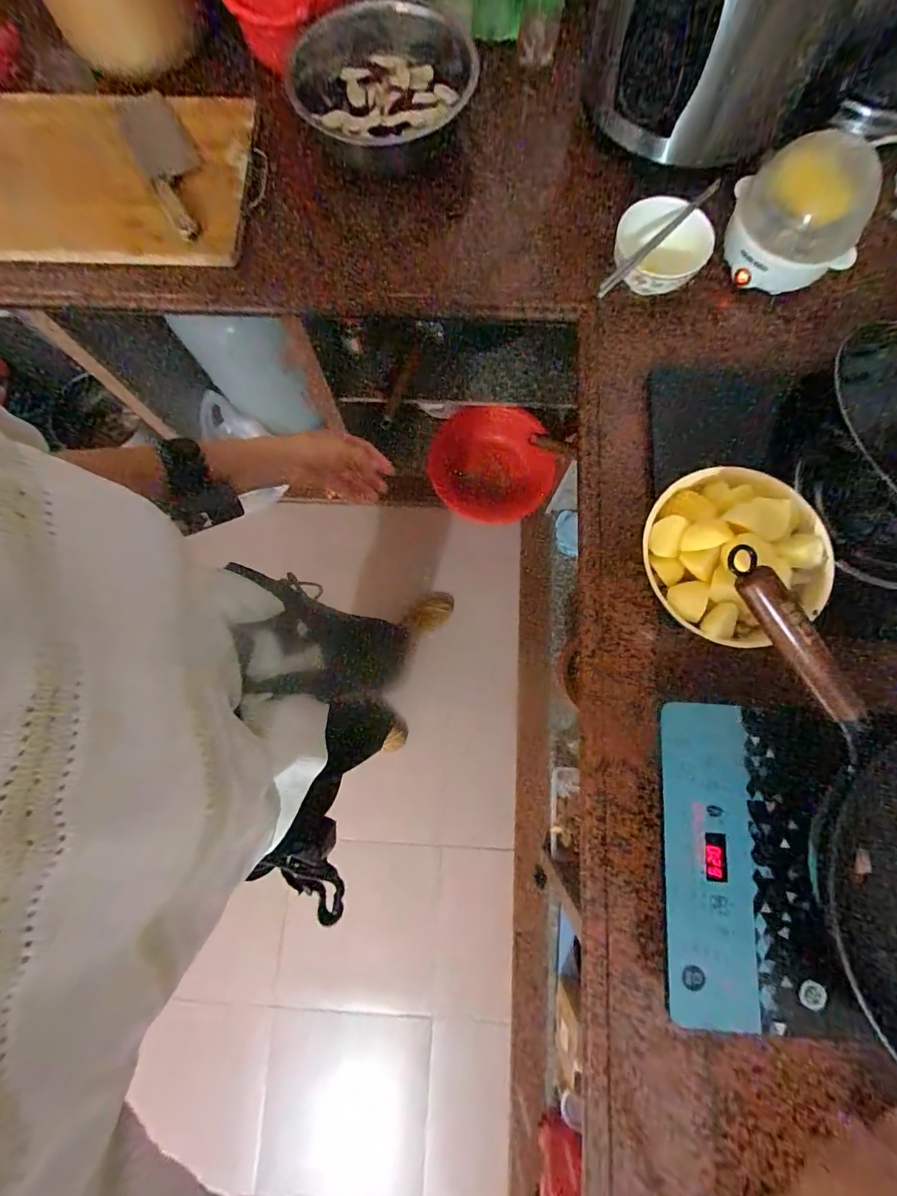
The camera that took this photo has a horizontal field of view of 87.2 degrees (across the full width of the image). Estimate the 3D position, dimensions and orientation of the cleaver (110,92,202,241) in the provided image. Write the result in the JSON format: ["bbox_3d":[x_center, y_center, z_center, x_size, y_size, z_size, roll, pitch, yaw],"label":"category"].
[{"bbox_3d":[-0.386,-0.606,0.652,0.073,0.027,0.264,-28,79,-4],"label":"cleaver"}]

